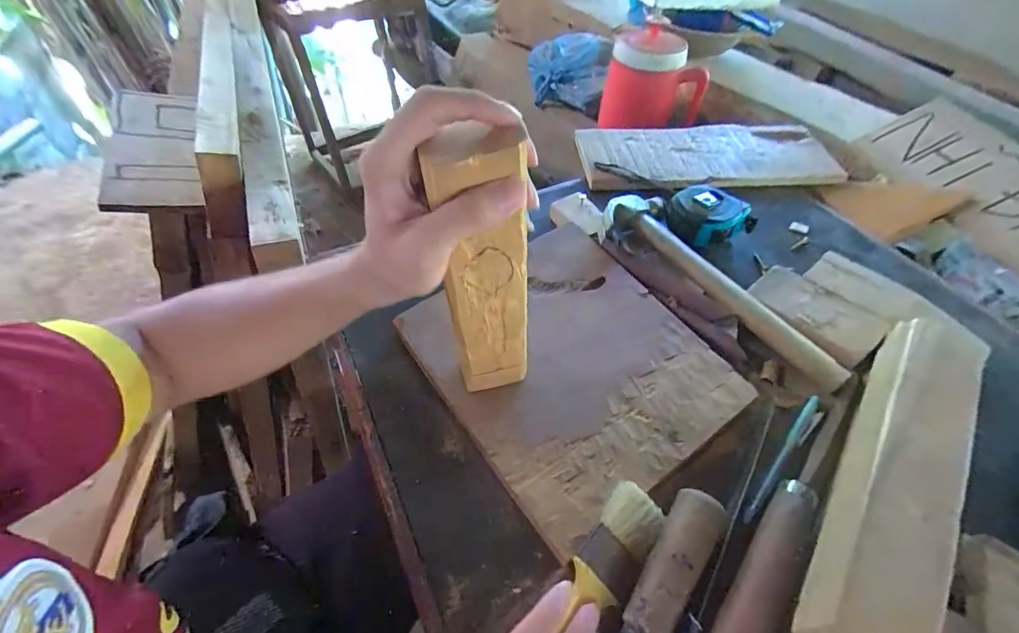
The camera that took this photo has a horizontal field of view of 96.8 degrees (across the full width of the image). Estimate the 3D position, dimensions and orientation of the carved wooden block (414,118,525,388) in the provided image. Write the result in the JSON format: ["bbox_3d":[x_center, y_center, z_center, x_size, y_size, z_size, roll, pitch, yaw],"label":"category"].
[{"bbox_3d":[-0.015,-0.015,0.299,0.051,0.216,0.020,-8,49,-4],"label":"carved wooden block"}]

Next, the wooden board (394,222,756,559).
[{"bbox_3d":[0.053,0.034,0.403,0.223,0.019,0.250,-29,56,-22],"label":"wooden board"}]

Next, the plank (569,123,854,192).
[{"bbox_3d":[0.281,-0.232,0.640,0.360,0.016,0.143,-5,51,-5],"label":"plank"}]

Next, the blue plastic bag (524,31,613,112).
[{"bbox_3d":[0.134,-0.598,1.105,0.202,0.129,0.172,9,51,6],"label":"blue plastic bag"}]

